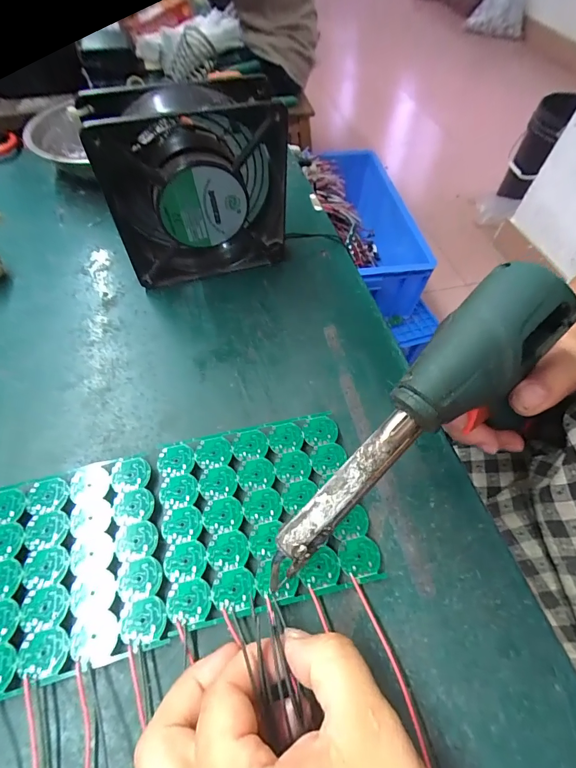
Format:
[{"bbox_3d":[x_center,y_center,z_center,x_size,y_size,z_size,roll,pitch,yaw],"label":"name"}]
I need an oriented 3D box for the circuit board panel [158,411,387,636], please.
[{"bbox_3d":[-0.014,0.066,0.206,0.106,0.004,0.095,-9,59,-9],"label":"circuit board panel"}]

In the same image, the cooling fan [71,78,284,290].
[{"bbox_3d":[-0.063,-0.134,0.269,0.122,0.123,0.046,-16,60,-13],"label":"cooling fan"}]

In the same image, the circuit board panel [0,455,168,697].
[{"bbox_3d":[-0.120,0.092,0.189,0.106,0.007,0.094,-13,59,-11],"label":"circuit board panel"}]

